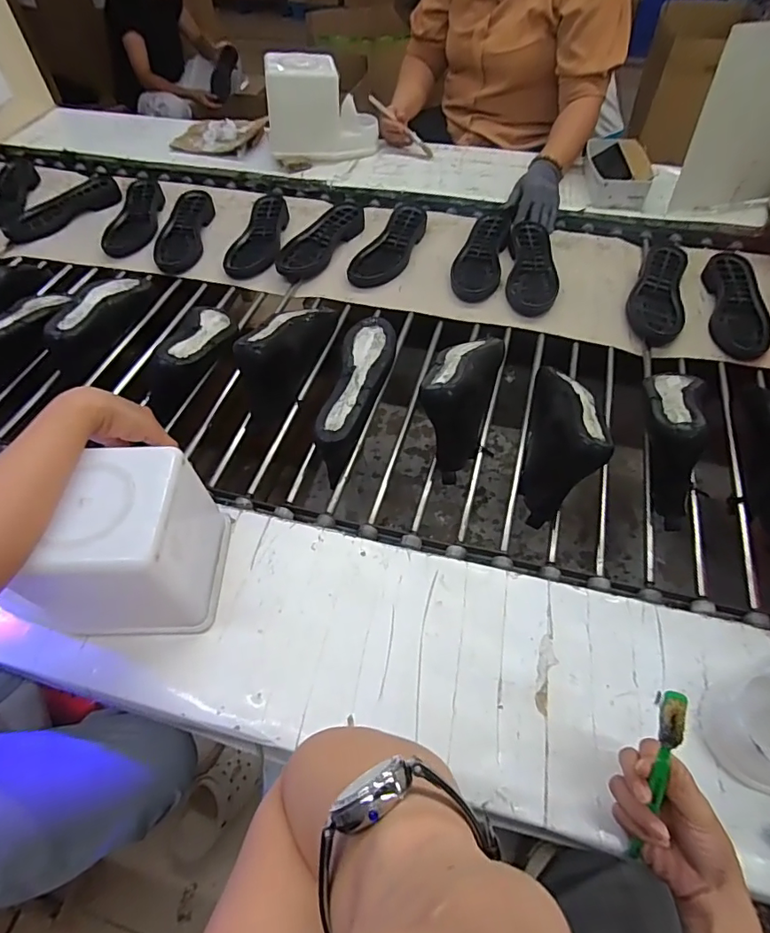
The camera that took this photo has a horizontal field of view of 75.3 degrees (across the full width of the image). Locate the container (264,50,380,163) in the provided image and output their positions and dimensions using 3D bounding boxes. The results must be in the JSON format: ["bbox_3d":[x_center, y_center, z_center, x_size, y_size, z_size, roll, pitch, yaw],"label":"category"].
[{"bbox_3d":[-0.142,-0.795,1.117,0.246,0.178,0.114,-10,55,-5],"label":"container"}]

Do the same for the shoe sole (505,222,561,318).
[{"bbox_3d":[0.274,-0.371,0.921,0.091,0.033,0.239,8,55,7],"label":"shoe sole"}]

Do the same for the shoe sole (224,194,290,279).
[{"bbox_3d":[-0.256,-0.469,1.003,0.097,0.035,0.241,3,55,4],"label":"shoe sole"}]

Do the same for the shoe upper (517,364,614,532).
[{"bbox_3d":[0.247,-0.045,0.681,0.092,0.120,0.240,11,56,9],"label":"shoe upper"}]

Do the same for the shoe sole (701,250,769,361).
[{"bbox_3d":[0.620,-0.288,0.877,0.094,0.032,0.257,8,55,7],"label":"shoe sole"}]

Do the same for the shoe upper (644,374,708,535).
[{"bbox_3d":[0.381,-0.059,0.661,0.069,0.104,0.242,15,57,11],"label":"shoe upper"}]

